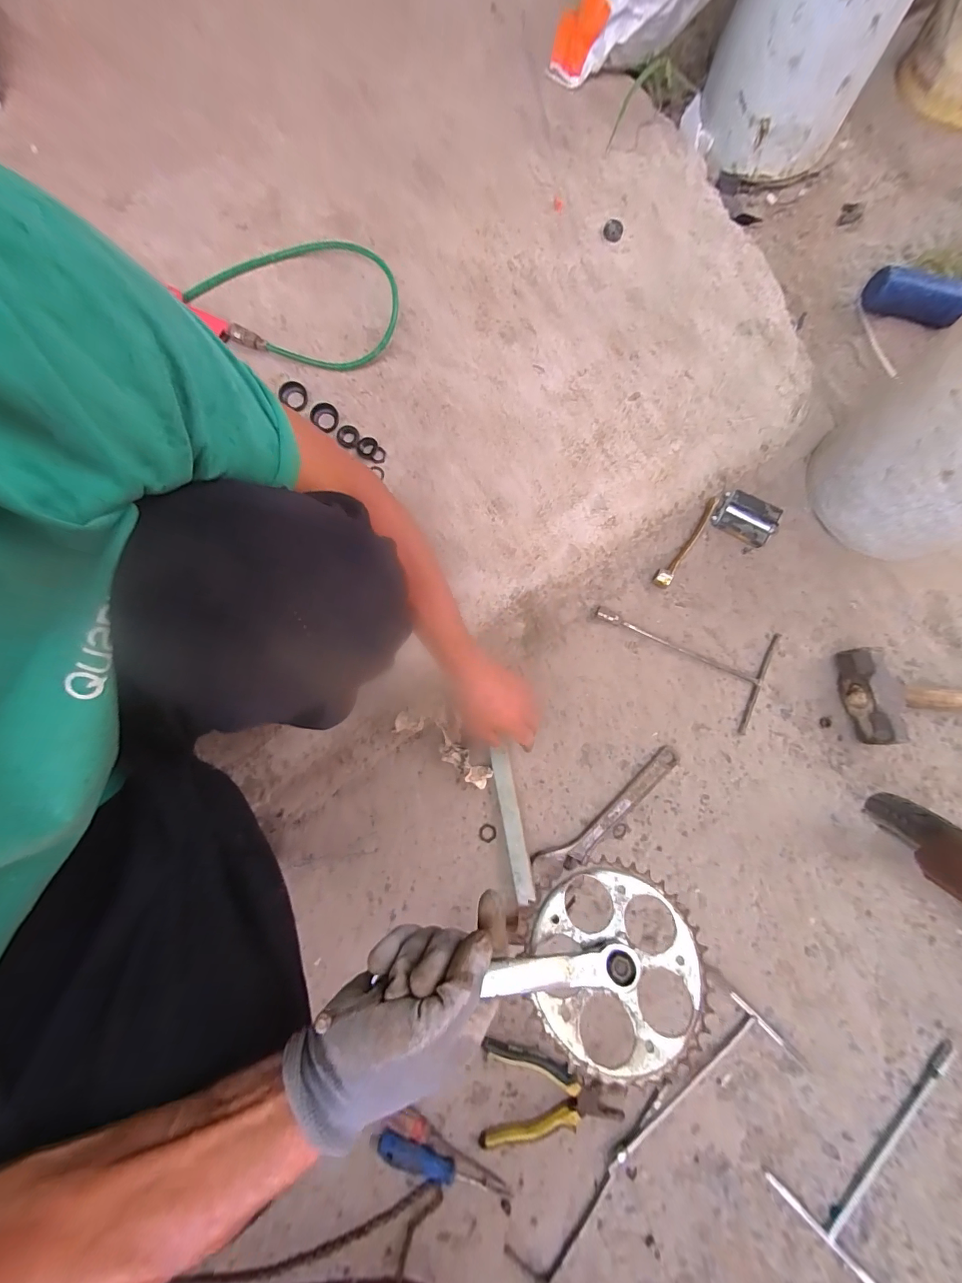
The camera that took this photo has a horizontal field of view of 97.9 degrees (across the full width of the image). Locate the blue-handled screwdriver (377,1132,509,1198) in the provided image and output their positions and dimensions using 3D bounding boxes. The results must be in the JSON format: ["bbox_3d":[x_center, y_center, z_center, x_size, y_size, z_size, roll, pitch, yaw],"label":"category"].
[{"bbox_3d":[-0.050,0.678,0.535,0.173,0.023,0.030,25,80,5],"label":"blue-handled screwdriver"}]

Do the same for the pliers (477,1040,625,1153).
[{"bbox_3d":[0.088,0.611,0.549,0.185,0.026,0.113,11,79,3],"label":"pliers"}]

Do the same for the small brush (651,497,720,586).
[{"bbox_3d":[0.352,-0.169,0.715,0.026,0.024,0.186,36,81,7],"label":"small brush"}]

